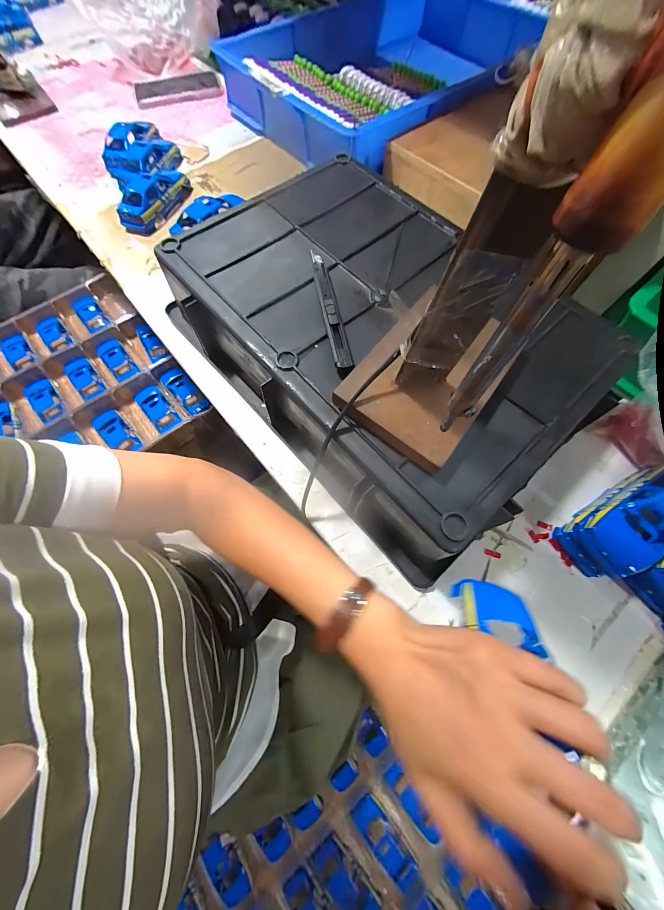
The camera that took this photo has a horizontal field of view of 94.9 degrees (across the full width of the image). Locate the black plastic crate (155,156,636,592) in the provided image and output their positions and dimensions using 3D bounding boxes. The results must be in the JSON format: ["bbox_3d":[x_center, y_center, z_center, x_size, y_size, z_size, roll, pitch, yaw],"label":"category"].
[{"bbox_3d":[0.043,-0.124,0.329,0.290,0.101,0.423,-41,74,-14],"label":"black plastic crate"}]

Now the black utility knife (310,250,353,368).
[{"bbox_3d":[-0.003,-0.143,0.289,0.016,0.011,0.150,-9,69,-5],"label":"black utility knife"}]

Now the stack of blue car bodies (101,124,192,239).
[{"bbox_3d":[-0.299,-0.457,0.493,0.115,0.037,0.243,-21,70,-8],"label":"stack of blue car bodies"}]

